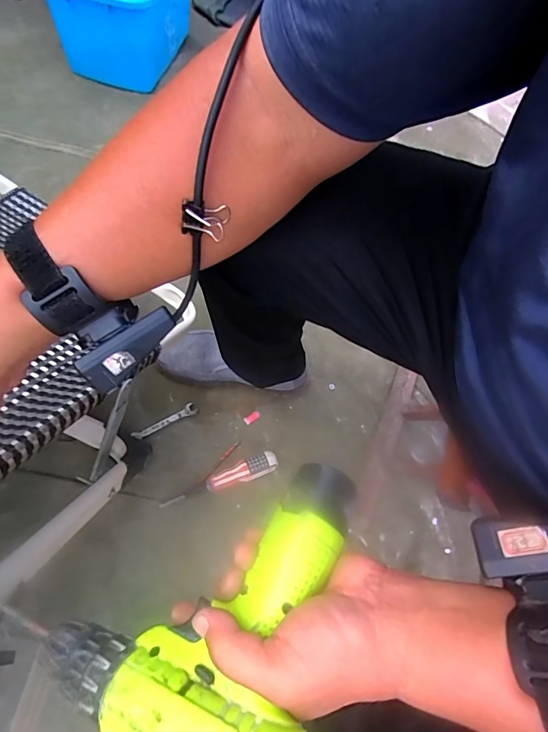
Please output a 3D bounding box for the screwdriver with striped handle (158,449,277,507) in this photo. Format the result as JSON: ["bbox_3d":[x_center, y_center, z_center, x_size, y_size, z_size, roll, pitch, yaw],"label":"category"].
[{"bbox_3d":[-0.082,0.178,0.663,0.183,0.026,0.032,-21,71,-9],"label":"screwdriver with striped handle"}]

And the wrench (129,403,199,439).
[{"bbox_3d":[-0.179,0.092,0.705,0.109,0.005,0.020,-26,71,-24],"label":"wrench"}]

